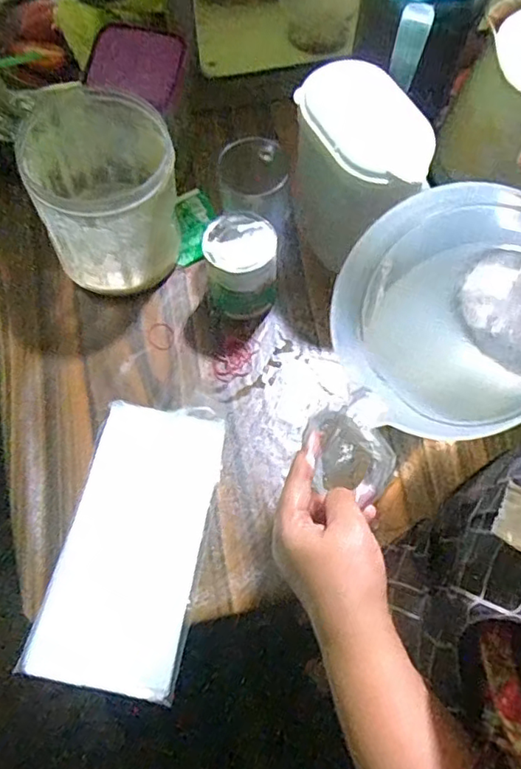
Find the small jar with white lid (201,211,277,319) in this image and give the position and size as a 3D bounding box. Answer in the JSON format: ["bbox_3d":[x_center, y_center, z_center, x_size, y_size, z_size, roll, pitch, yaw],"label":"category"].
[{"bbox_3d":[-0.020,-0.125,0.624,0.082,0.098,0.071,-5,69,-1],"label":"small jar with white lid"}]

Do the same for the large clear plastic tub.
[{"bbox_3d":[-0.157,-0.195,0.620,0.144,0.163,0.149,0,69,1],"label":"large clear plastic tub"}]

